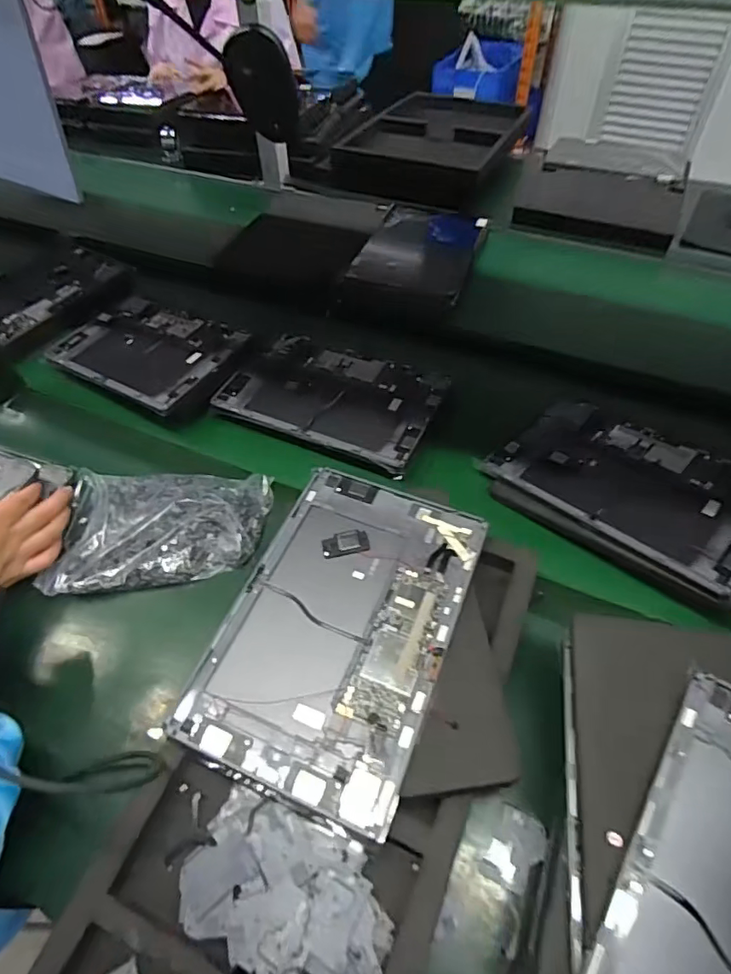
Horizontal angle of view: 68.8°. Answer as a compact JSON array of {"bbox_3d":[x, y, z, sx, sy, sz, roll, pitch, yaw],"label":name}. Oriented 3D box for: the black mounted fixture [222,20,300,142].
[{"bbox_3d":[-0.175,-0.689,0.921,0.108,0.158,0.033,-3,52,-3],"label":"black mounted fixture"}]

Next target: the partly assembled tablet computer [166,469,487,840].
[{"bbox_3d":[-0.016,0.102,0.426,0.167,0.014,0.256,18,54,13],"label":"partly assembled tablet computer"}]

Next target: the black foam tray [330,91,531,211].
[{"bbox_3d":[0.132,-0.673,1.050,0.299,0.060,0.372,22,55,16],"label":"black foam tray"}]

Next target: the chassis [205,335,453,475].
[{"bbox_3d":[-0.038,-0.113,0.648,0.248,0.016,0.154,22,55,16],"label":"chassis"}]

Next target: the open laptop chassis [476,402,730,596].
[{"bbox_3d":[0.271,-0.008,0.550,0.155,0.013,0.251,-40,53,-22],"label":"open laptop chassis"}]

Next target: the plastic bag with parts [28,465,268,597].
[{"bbox_3d":[-0.207,0.033,0.539,0.214,0.042,0.141,-3,52,-2],"label":"plastic bag with parts"}]

